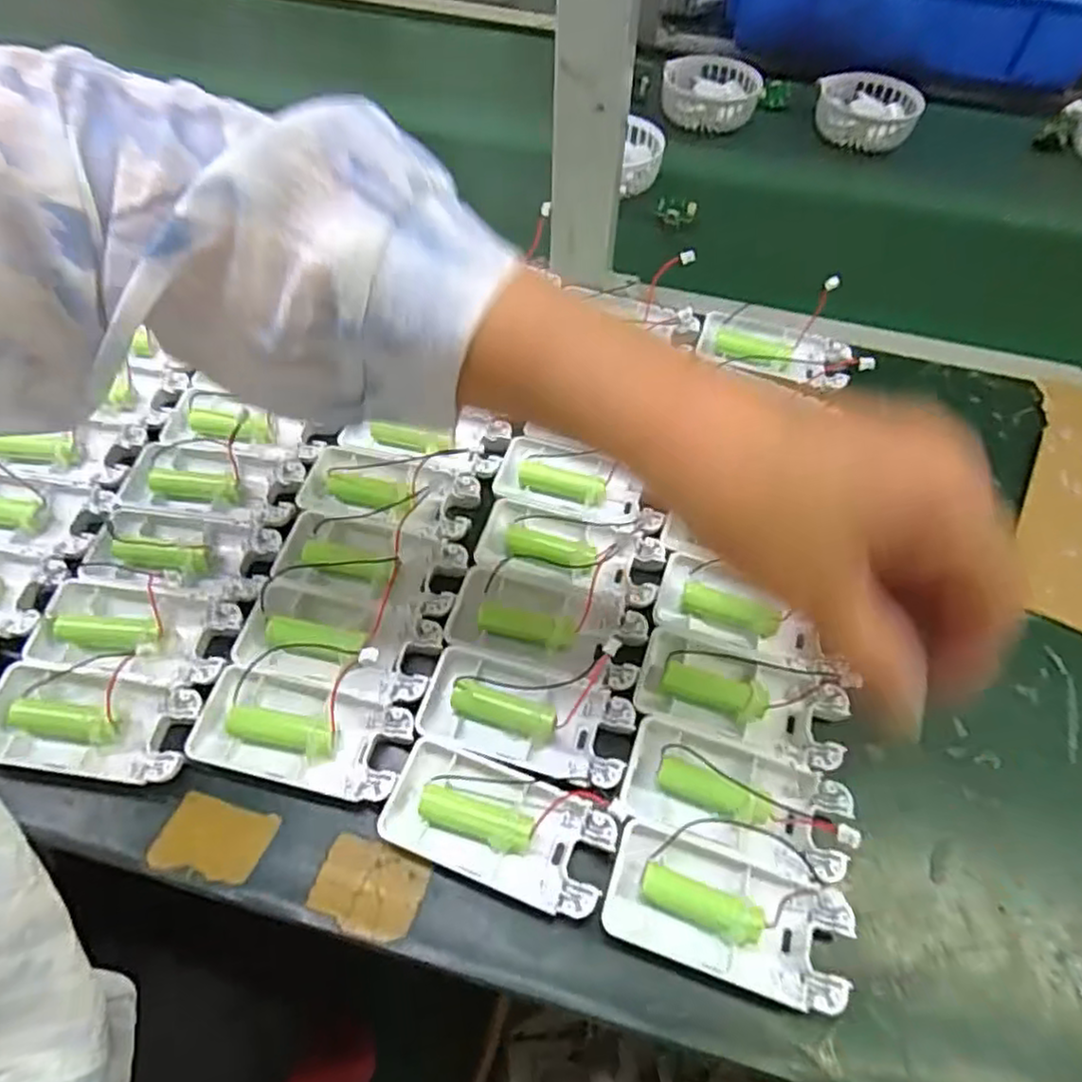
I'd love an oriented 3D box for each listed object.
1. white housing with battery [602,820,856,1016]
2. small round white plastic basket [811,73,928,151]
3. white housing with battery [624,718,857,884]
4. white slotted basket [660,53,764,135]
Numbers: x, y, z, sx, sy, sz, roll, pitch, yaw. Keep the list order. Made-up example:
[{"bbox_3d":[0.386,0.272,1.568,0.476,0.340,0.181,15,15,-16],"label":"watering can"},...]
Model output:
[{"bbox_3d":[0.074,0.150,0.280,0.093,0.012,0.046,17,60,8],"label":"white housing with battery"},{"bbox_3d":[0.300,-0.399,0.646,0.089,0.028,0.094,1,59,-1],"label":"small round white plastic basket"},{"bbox_3d":[0.085,0.111,0.303,0.095,0.012,0.046,17,60,8],"label":"white housing with battery"},{"bbox_3d":[0.166,-0.441,0.682,0.090,0.030,0.096,1,59,-1],"label":"white slotted basket"}]

